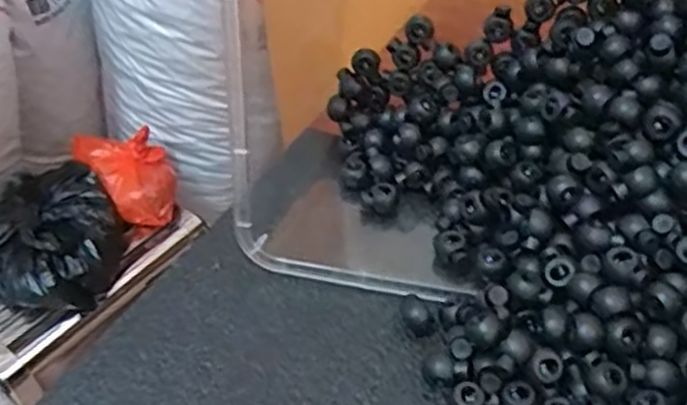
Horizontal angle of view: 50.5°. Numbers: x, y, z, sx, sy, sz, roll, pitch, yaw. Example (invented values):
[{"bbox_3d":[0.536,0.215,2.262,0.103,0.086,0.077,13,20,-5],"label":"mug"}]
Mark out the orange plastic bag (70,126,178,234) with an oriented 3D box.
[{"bbox_3d":[-0.272,-0.040,0.927,0.089,0.067,0.160,-32,51,-24],"label":"orange plastic bag"}]

